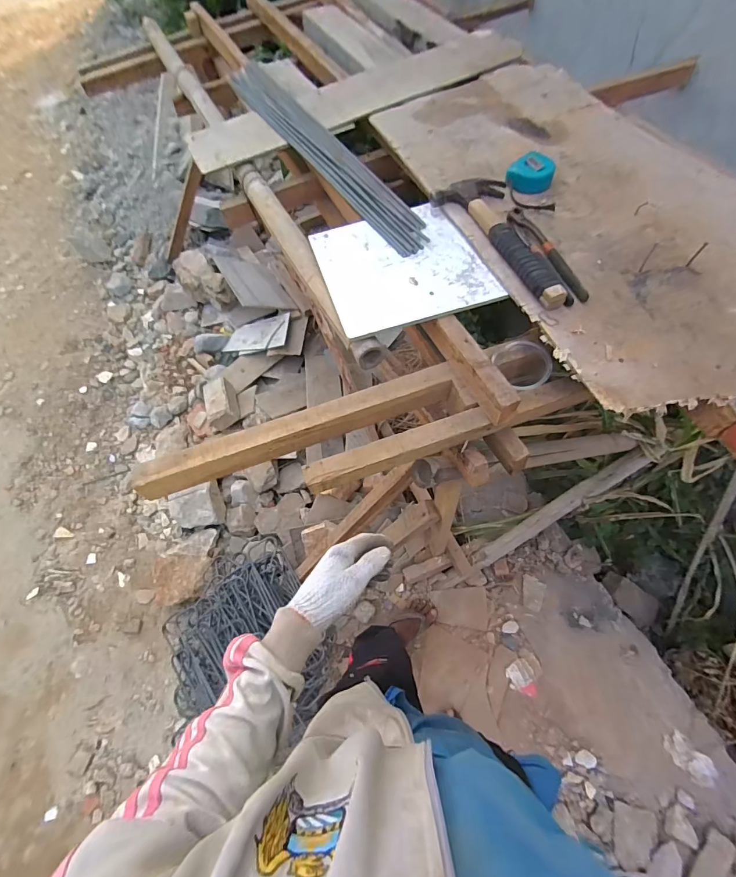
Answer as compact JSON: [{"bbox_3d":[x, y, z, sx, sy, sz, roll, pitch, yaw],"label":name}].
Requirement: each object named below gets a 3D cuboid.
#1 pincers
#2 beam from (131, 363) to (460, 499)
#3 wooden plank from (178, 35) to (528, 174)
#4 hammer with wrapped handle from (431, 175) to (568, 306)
[{"bbox_3d":[0.293,-0.305,0.653,0.037,0.016,0.215,-18,61,-4],"label":"pincers"},{"bbox_3d":[-0.105,-0.016,0.640,0.521,0.050,0.054,-21,62,-5],"label":"beam"},{"bbox_3d":[-0.026,-0.862,1.000,0.866,0.018,0.227,-25,62,-7],"label":"wooden plank"},{"bbox_3d":[0.247,-0.354,0.678,0.110,0.030,0.335,-27,62,-9],"label":"hammer with wrapped handle"}]

